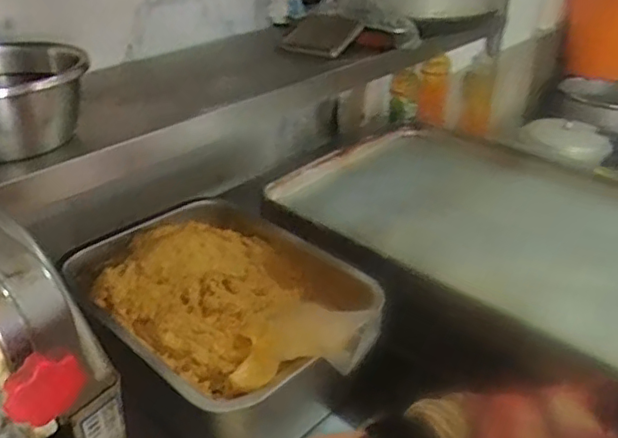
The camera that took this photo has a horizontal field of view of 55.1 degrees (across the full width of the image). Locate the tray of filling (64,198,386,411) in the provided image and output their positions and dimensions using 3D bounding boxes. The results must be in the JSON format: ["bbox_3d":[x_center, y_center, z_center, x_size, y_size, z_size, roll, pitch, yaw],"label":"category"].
[{"bbox_3d":[-0.097,0.080,0.691,0.256,0.062,0.374,-25,39,-35],"label":"tray of filling"}]

